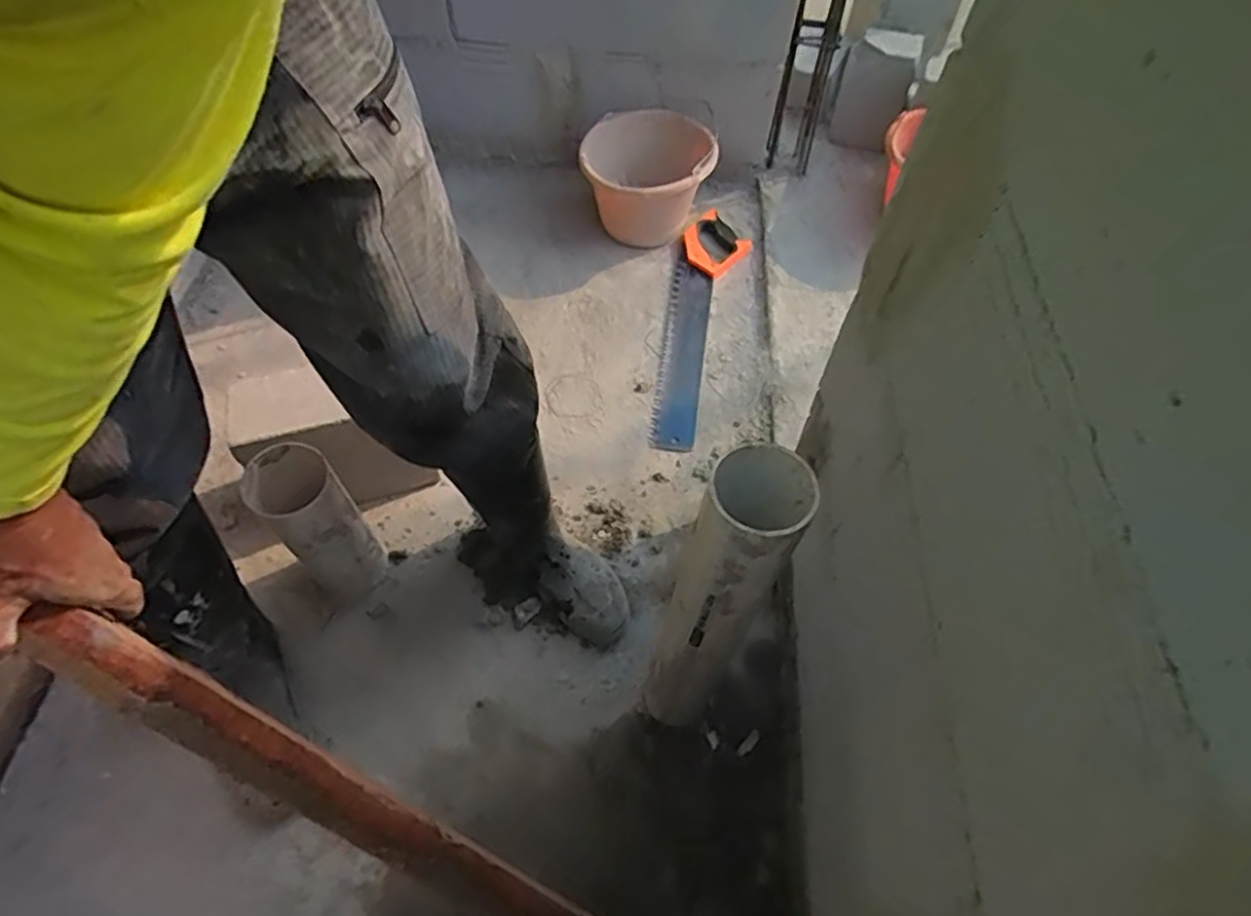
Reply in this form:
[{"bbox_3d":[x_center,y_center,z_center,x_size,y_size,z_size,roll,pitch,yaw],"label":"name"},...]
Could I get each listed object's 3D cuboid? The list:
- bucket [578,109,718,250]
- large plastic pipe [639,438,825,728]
[{"bbox_3d":[0.041,-0.541,1.358,0.237,0.147,0.237,1,56,-2],"label":"bucket"},{"bbox_3d":[0.084,0.155,0.673,0.075,0.463,0.087,33,61,18],"label":"large plastic pipe"}]

